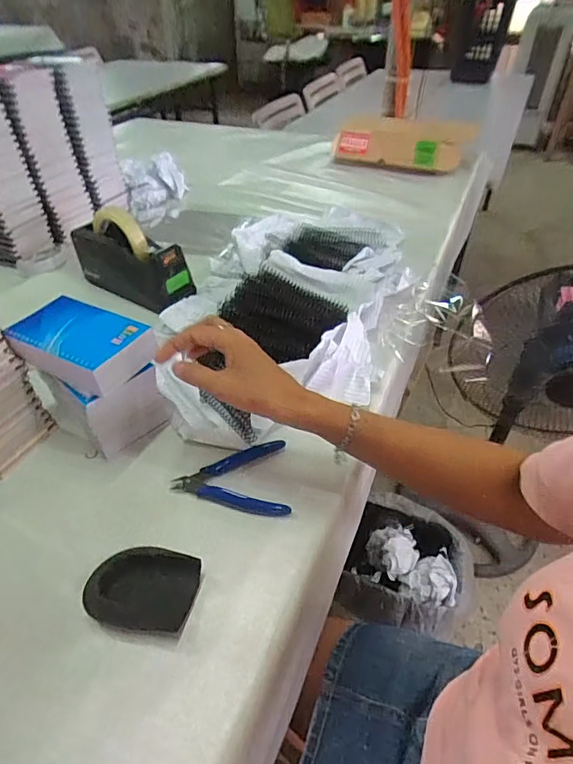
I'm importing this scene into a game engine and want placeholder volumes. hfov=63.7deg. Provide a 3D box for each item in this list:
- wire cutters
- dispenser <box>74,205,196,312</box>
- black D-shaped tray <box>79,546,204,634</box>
[{"bbox_3d":[-0.049,0.094,0.492,0.122,0.009,0.087,9,43,12],"label":"wire cutters"},{"bbox_3d":[-0.246,-0.201,0.732,0.195,0.116,0.073,24,48,26],"label":"dispenser"},{"bbox_3d":[-0.120,0.173,0.391,0.082,0.030,0.064,10,44,13],"label":"black D-shaped tray"}]

